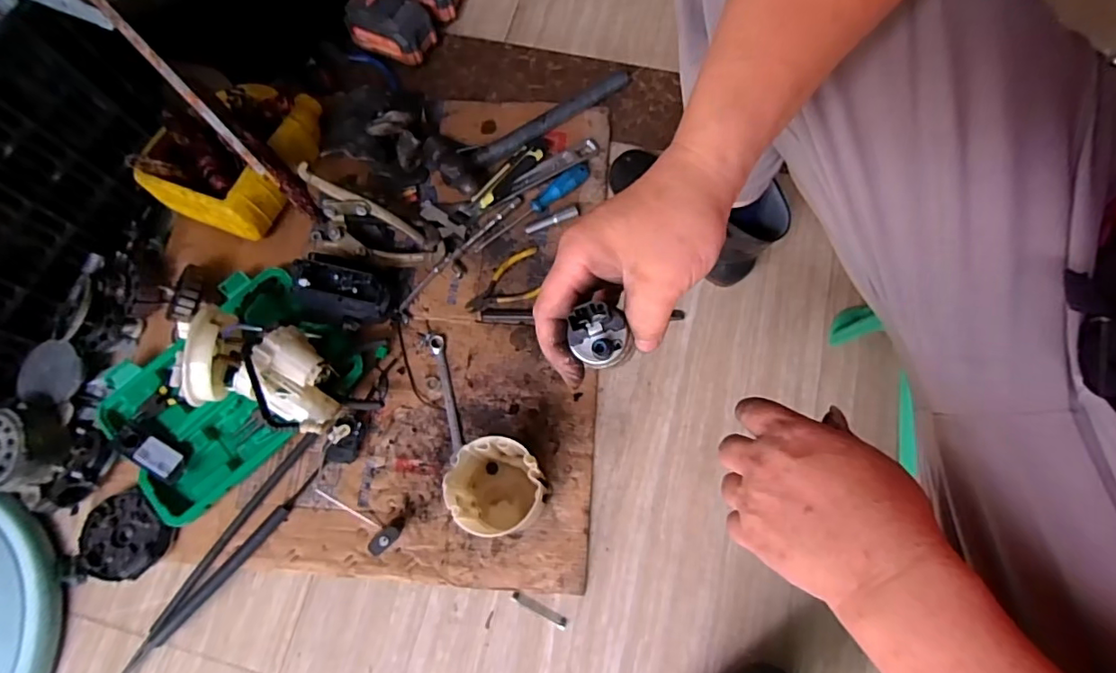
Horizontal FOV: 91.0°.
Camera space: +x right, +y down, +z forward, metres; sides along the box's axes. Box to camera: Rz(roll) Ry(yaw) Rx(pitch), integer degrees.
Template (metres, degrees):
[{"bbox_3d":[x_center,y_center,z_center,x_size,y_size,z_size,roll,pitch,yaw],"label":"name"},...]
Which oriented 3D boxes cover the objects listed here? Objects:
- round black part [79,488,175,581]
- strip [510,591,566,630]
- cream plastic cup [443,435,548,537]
[{"bbox_3d":[-0.524,0.245,0.667,0.104,0.033,0.093,33,76,12],"label":"round black part"},{"bbox_3d":[-0.023,0.320,0.643,0.069,0.005,0.013,27,74,10],"label":"strip"},{"bbox_3d":[-0.068,0.172,0.630,0.099,0.121,0.092,-1,72,2],"label":"cream plastic cup"}]

